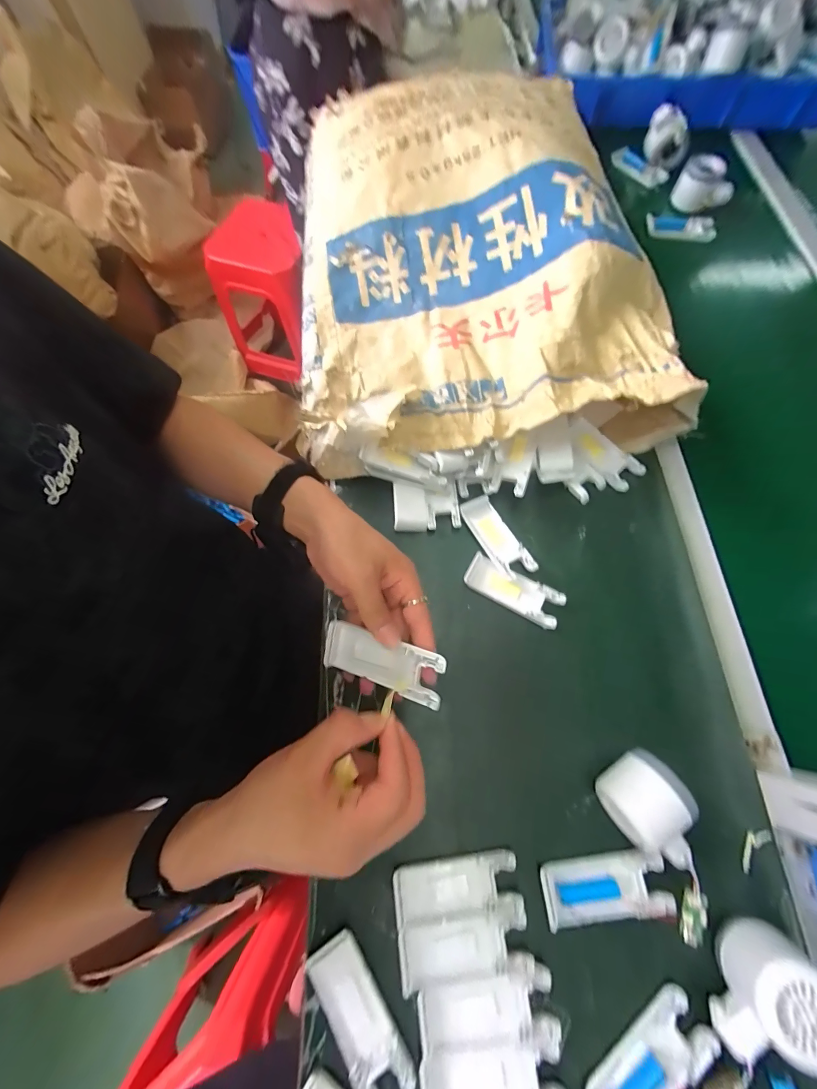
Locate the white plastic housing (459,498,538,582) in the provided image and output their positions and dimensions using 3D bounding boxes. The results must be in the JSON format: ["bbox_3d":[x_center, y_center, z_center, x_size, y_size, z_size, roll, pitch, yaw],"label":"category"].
[{"bbox_3d":[0.100,-0.009,0.421,0.038,0.012,0.104,-27,74,-10],"label":"white plastic housing"}]

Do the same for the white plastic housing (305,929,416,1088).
[{"bbox_3d":[-0.038,0.364,0.284,0.040,0.006,0.104,-32,74,-11],"label":"white plastic housing"}]

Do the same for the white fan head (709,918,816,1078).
[{"bbox_3d":[0.264,0.333,0.268,0.051,0.056,0.082,35,74,10],"label":"white fan head"}]

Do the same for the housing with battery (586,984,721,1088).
[{"bbox_3d":[0.179,0.390,0.273,0.105,0.011,0.043,-34,75,-12],"label":"housing with battery"}]

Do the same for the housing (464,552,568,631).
[{"bbox_3d":[0.112,0.049,0.400,0.104,0.010,0.041,27,73,8],"label":"housing"}]

